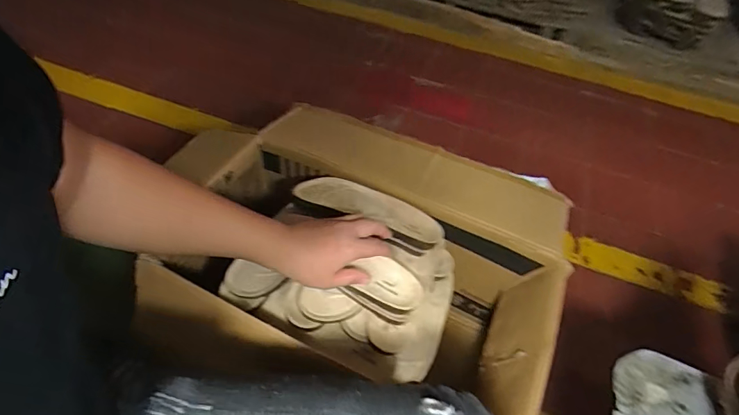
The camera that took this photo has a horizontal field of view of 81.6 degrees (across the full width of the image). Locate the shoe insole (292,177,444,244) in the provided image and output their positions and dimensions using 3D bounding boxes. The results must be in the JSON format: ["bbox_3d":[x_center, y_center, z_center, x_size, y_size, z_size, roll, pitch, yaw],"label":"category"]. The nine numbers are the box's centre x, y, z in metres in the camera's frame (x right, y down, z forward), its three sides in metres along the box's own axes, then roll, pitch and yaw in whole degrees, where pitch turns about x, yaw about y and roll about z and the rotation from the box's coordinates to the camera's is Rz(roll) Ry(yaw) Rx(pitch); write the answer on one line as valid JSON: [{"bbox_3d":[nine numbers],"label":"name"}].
[{"bbox_3d":[-0.002,0.010,0.773,0.272,0.046,0.083,20,52,10],"label":"shoe insole"}]

